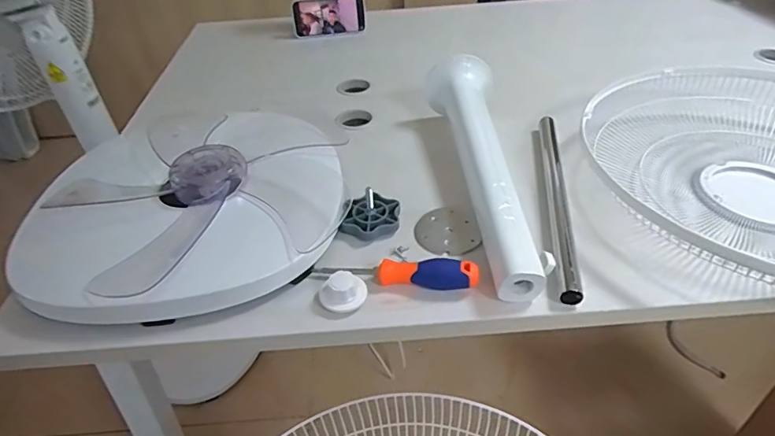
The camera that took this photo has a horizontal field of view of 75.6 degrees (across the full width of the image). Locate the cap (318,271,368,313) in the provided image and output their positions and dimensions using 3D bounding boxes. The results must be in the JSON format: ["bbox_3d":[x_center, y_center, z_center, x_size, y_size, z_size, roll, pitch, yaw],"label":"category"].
[{"bbox_3d":[-0.047,0.080,0.538,0.049,0.031,0.040,-21,44,-19],"label":"cap"}]

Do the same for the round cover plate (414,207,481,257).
[{"bbox_3d":[0.073,0.017,0.624,0.074,0.005,0.081,-4,45,4],"label":"round cover plate"}]

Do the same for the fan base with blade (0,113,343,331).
[{"bbox_3d":[-0.249,-0.030,0.636,0.382,0.094,0.359,-2,41,2],"label":"fan base with blade"}]

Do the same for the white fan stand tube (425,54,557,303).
[{"bbox_3d":[0.126,-0.082,0.662,0.089,0.092,0.421,-5,41,-1],"label":"white fan stand tube"}]

